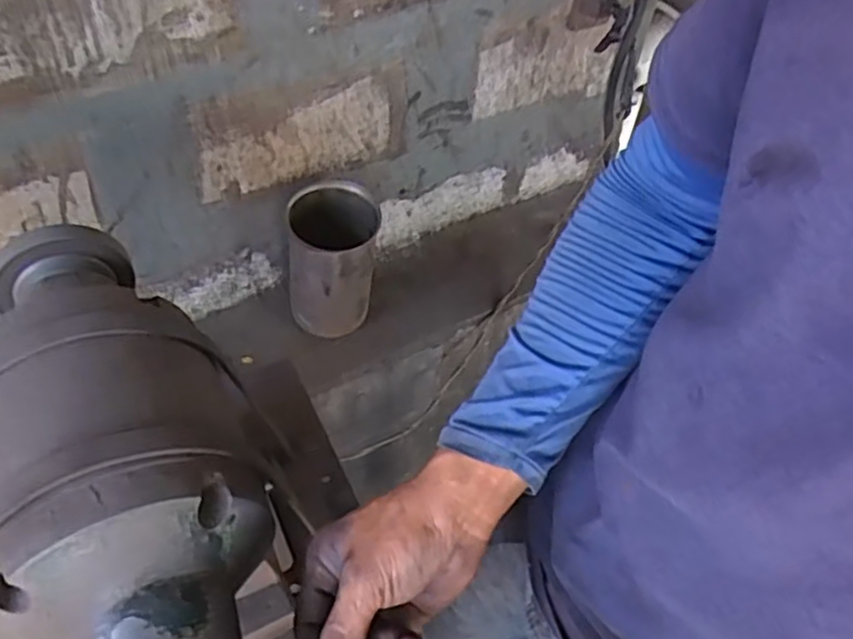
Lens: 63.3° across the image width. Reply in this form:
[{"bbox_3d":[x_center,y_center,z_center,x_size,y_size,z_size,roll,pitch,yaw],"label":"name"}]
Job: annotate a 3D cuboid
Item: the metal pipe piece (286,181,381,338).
[{"bbox_3d":[-0.131,-0.065,0.978,0.120,0.217,0.130,-1,49,-5],"label":"metal pipe piece"}]

